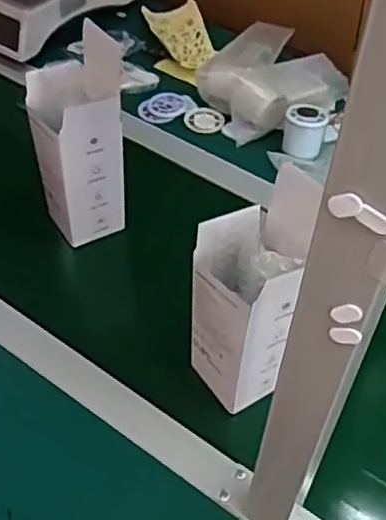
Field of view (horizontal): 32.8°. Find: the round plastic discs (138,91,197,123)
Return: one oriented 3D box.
[{"bbox_3d":[-0.041,-0.226,0.967,0.082,0.008,0.056,-27,56,-23],"label":"round plastic discs"}]

